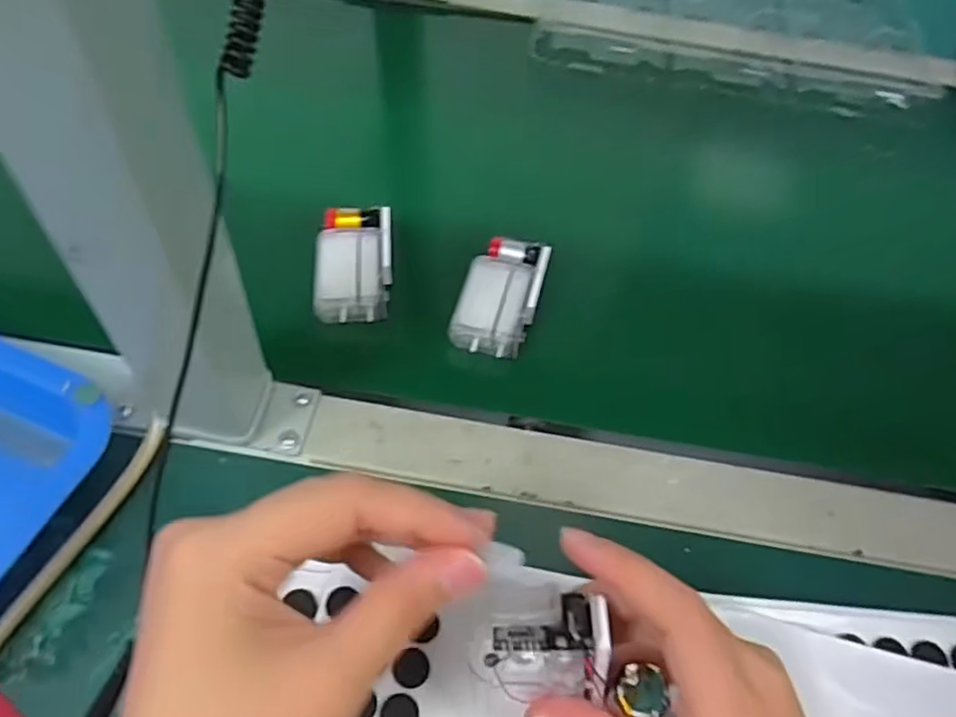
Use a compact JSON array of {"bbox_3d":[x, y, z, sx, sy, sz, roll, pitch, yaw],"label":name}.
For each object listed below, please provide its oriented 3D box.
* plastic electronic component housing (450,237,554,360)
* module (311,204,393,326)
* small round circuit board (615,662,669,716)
[{"bbox_3d":[0.014,-0.038,0.390,0.044,0.019,0.076,16,57,4],"label":"plastic electronic component housing"},{"bbox_3d":[-0.073,-0.057,0.391,0.043,0.022,0.074,0,57,-6],"label":"module"},{"bbox_3d":[0.050,0.102,0.203,0.015,0.005,0.015,2,53,-2],"label":"small round circuit board"}]

